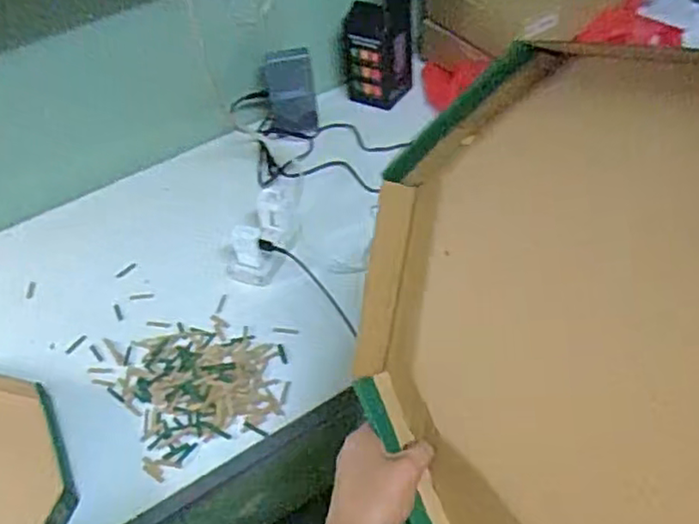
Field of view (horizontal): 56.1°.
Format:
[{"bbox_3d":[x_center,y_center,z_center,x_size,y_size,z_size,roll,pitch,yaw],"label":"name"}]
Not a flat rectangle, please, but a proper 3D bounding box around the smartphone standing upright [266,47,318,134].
[{"bbox_3d":[-0.092,-0.275,1.069,0.074,0.133,0.015,-12,24,-13],"label":"smartphone standing upright"}]

